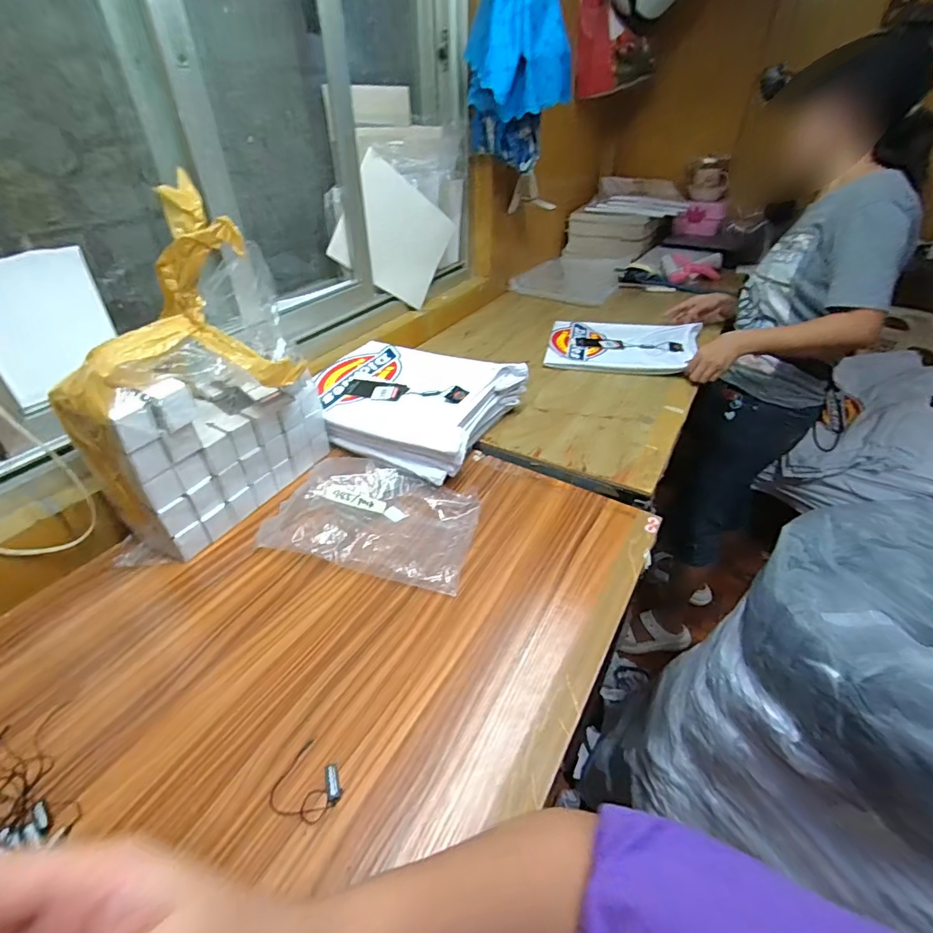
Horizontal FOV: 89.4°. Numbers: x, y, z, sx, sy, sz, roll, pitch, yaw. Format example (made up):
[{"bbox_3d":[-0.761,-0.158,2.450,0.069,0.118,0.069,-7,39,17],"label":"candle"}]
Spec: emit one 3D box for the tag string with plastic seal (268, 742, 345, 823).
[{"bbox_3d":[-0.137,0.276,0.406,0.058,0.007,0.052,25,44,29],"label":"tag string with plastic seal"}]

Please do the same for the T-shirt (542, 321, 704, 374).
[{"bbox_3d":[0.361,-0.286,1.085,0.331,0.031,0.253,9,38,12],"label":"T-shirt"}]

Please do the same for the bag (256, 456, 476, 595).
[{"bbox_3d":[-0.119,0.060,0.651,0.267,0.033,0.184,10,39,13],"label":"bag"}]

